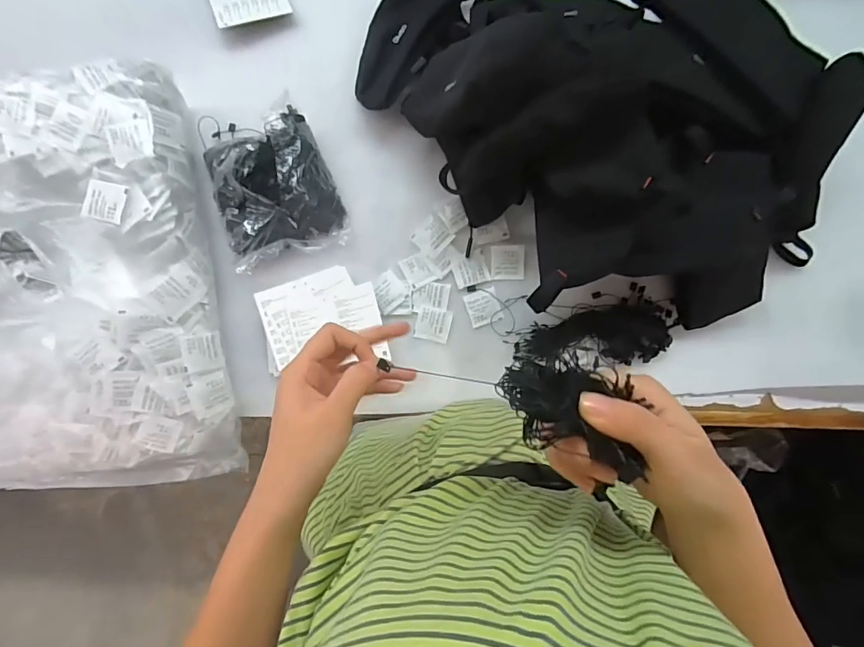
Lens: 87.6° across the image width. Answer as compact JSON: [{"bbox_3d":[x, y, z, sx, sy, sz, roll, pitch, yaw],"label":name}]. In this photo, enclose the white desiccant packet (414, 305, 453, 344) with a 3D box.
[{"bbox_3d":[0.002,0.001,0.534,0.040,0.004,0.039,14,87,0],"label":"white desiccant packet"}]

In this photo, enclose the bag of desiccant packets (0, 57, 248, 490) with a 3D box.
[{"bbox_3d":[-0.414,-0.033,0.496,0.351,0.100,0.443,-9,87,-1],"label":"bag of desiccant packets"}]

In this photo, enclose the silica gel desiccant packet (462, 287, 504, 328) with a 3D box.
[{"bbox_3d":[0.061,-0.019,0.534,0.038,0.004,0.041,-17,87,-1],"label":"silica gel desiccant packet"}]

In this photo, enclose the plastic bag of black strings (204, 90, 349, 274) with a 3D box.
[{"bbox_3d":[-0.186,-0.165,0.518,0.131,0.064,0.182,-24,88,-1],"label":"plastic bag of black strings"}]

